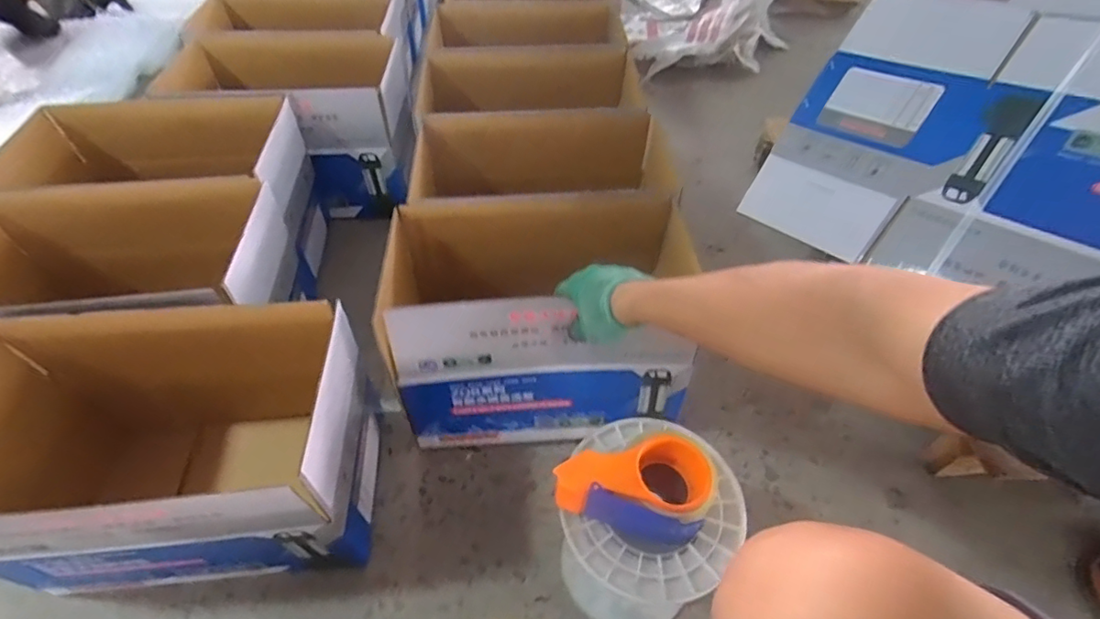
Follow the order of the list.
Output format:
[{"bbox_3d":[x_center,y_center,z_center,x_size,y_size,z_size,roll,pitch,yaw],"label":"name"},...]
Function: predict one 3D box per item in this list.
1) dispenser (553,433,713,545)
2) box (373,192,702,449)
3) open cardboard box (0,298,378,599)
[{"bbox_3d":[0.090,0.188,0.547,0.154,0.064,0.098,-13,52,-13],"label":"dispenser"},{"bbox_3d":[-0.014,0.018,0.788,0.392,0.265,0.243,0,51,-5],"label":"box"},{"bbox_3d":[-0.454,0.183,0.681,0.417,0.289,0.243,-4,50,-5],"label":"open cardboard box"}]

